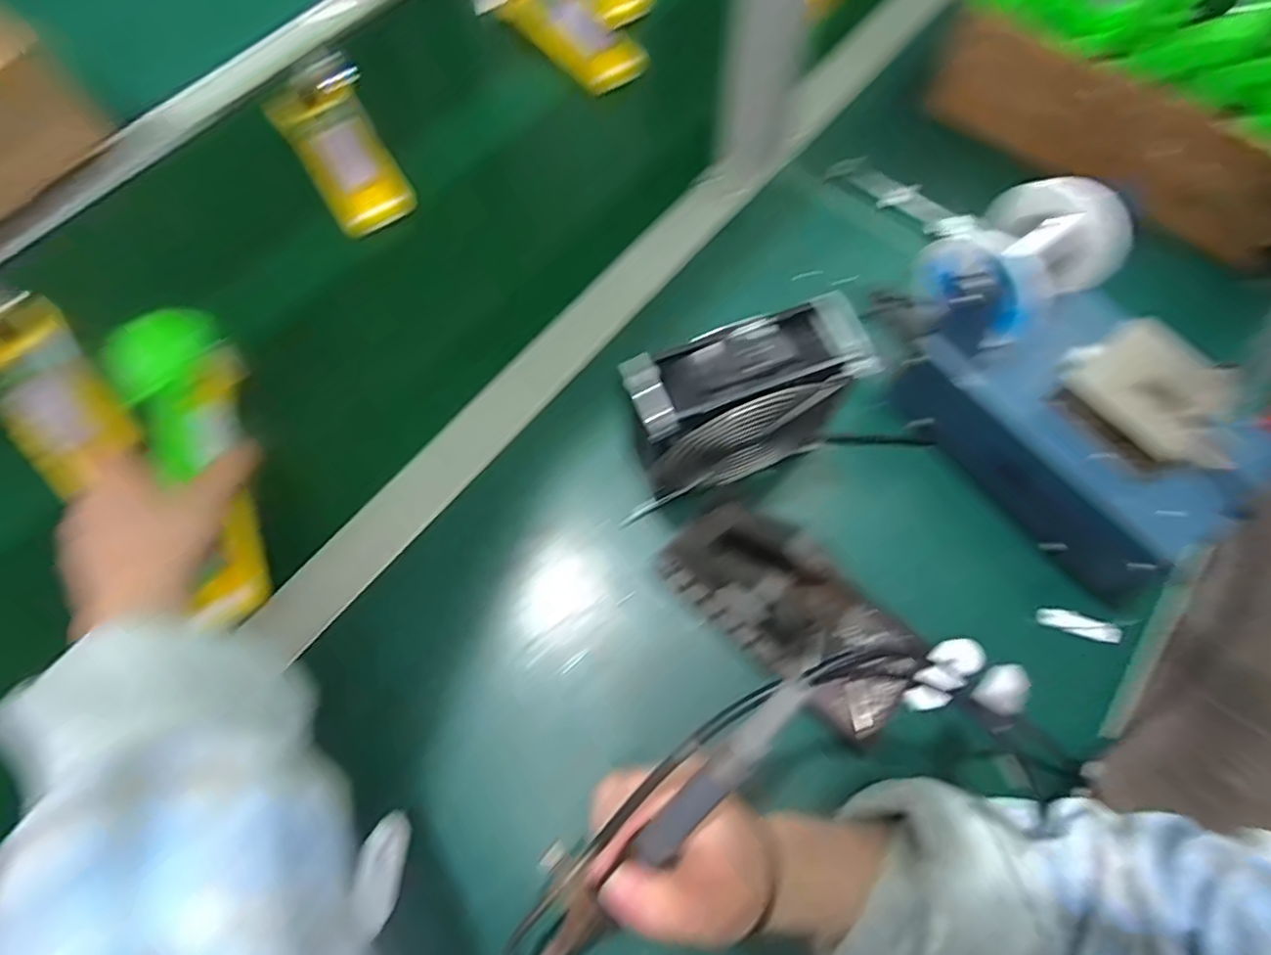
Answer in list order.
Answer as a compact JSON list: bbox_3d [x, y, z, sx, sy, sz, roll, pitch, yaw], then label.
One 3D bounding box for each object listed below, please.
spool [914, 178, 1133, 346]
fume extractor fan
[{"bbox_3d":[0.214,-0.118,0.342,0.098,0.071,0.067,-36,71,-14],"label":"spool"},{"bbox_3d":[0.056,-0.032,0.353,0.124,0.124,0.050,-18,67,-7],"label":"fume extractor fan"}]

